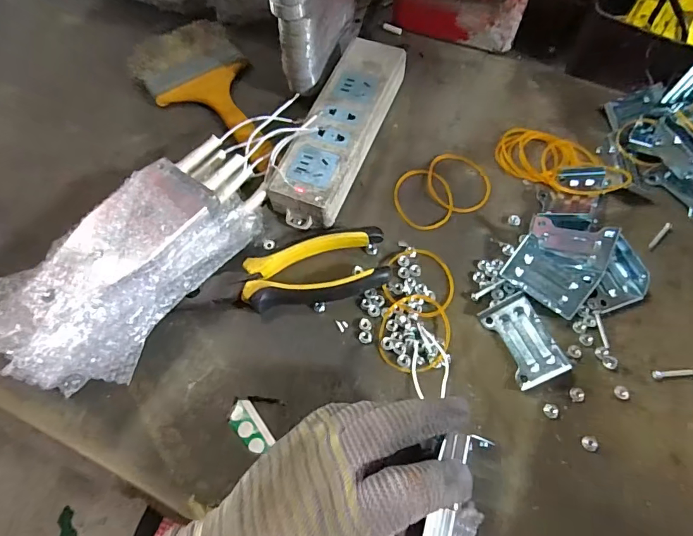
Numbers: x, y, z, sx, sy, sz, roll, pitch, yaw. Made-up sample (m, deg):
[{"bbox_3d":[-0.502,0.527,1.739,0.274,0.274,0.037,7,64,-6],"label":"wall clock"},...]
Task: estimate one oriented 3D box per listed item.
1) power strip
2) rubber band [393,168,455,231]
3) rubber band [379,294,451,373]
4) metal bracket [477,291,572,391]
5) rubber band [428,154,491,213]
[{"bbox_3d":[-0.003,-0.116,0.367,0.057,0.032,0.179,22,67,11],"label":"power strip"},{"bbox_3d":[0.064,-0.057,0.358,0.047,0.005,0.057,-14,65,-5],"label":"rubber band"},{"bbox_3d":[0.049,0.045,0.307,0.050,0.006,0.058,7,65,5],"label":"rubber band"},{"bbox_3d":[0.123,0.050,0.301,0.035,0.008,0.060,-30,63,11],"label":"metal bracket"},{"bbox_3d":[0.095,-0.071,0.363,0.052,0.004,0.055,5,71,1],"label":"rubber band"}]

